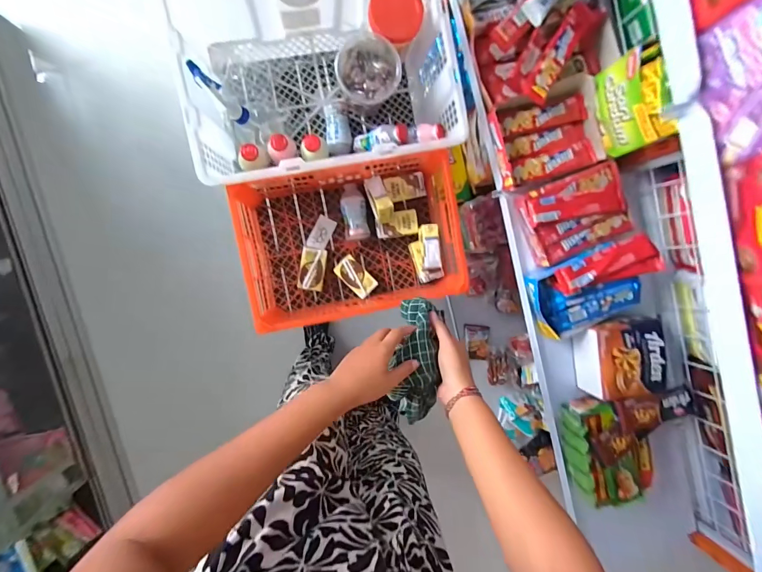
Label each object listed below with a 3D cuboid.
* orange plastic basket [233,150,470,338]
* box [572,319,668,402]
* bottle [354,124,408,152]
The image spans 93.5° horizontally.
[{"bbox_3d":[-0.058,-0.089,0.715,0.391,0.147,0.268,-11,94,-5],"label":"orange plastic basket"},{"bbox_3d":[0.472,0.141,0.714,0.132,0.088,0.143,-4,93,-6],"label":"box"},{"bbox_3d":[-0.004,-0.290,0.708,0.111,0.036,0.035,-2,94,31],"label":"bottle"}]

